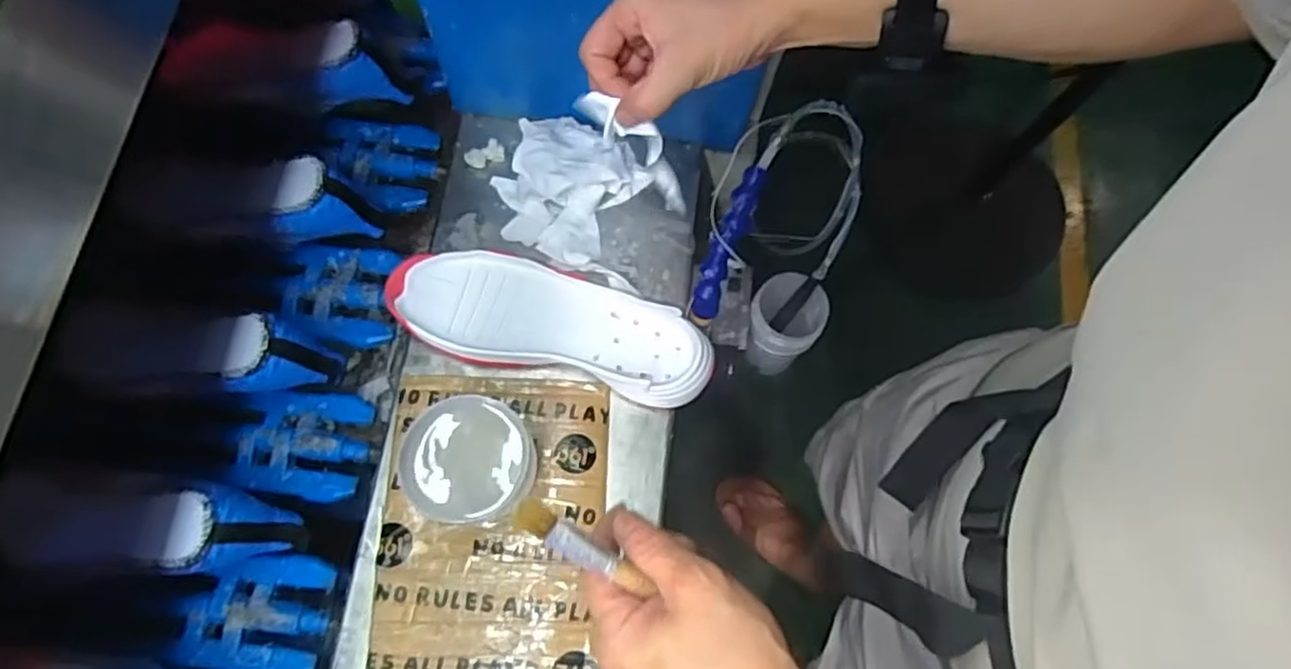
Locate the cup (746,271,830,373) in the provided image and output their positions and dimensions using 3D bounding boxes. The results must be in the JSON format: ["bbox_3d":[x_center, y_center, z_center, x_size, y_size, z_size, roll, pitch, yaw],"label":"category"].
[{"bbox_3d":[0.142,-0.011,0.746,0.073,0.106,0.071,0,72,-1],"label":"cup"}]

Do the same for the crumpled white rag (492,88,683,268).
[{"bbox_3d":[-0.057,-0.150,0.672,0.166,0.034,0.158,-14,73,-6],"label":"crumpled white rag"}]

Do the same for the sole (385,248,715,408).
[{"bbox_3d":[-0.078,-0.011,0.606,0.268,0.032,0.094,14,72,3],"label":"sole"}]

